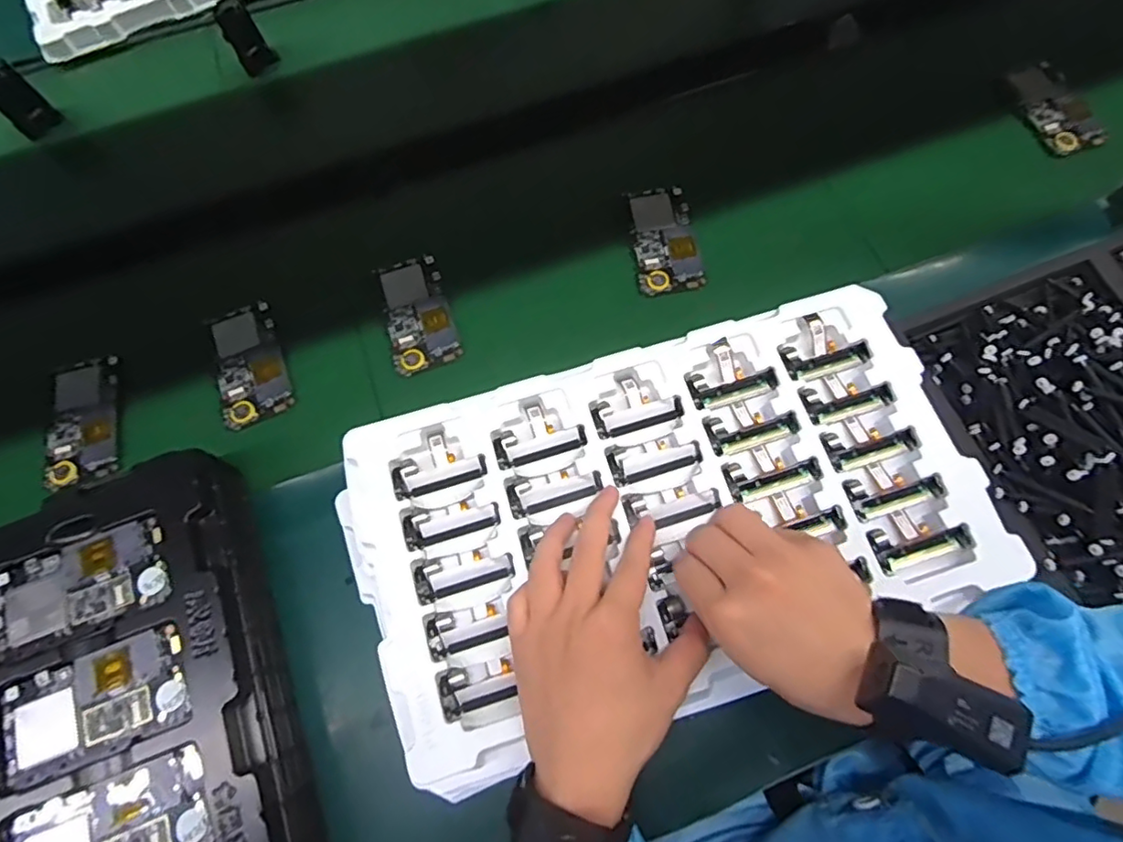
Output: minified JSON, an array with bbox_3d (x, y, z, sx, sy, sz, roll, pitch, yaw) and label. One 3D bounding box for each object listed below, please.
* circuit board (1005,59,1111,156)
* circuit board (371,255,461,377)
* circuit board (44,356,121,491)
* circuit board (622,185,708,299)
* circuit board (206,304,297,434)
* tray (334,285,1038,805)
[{"bbox_3d":[0.531,-0.337,0.639,0.059,0.007,0.120,-21,71,6],"label":"circuit board"},{"bbox_3d":[-0.140,-0.105,0.579,0.062,0.011,0.123,-17,67,-4],"label":"circuit board"},{"bbox_3d":[-0.441,0.000,0.548,0.061,0.010,0.122,-17,67,-4],"label":"circuit board"},{"bbox_3d":[0.104,-0.184,0.599,0.063,0.005,0.125,-8,67,0],"label":"circuit board"},{"bbox_3d":[-0.297,-0.055,0.565,0.063,0.004,0.126,-22,68,-6],"label":"circuit board"},{"bbox_3d":[0.074,0.063,0.424,0.430,0.042,0.245,-16,67,-7],"label":"tray"}]

